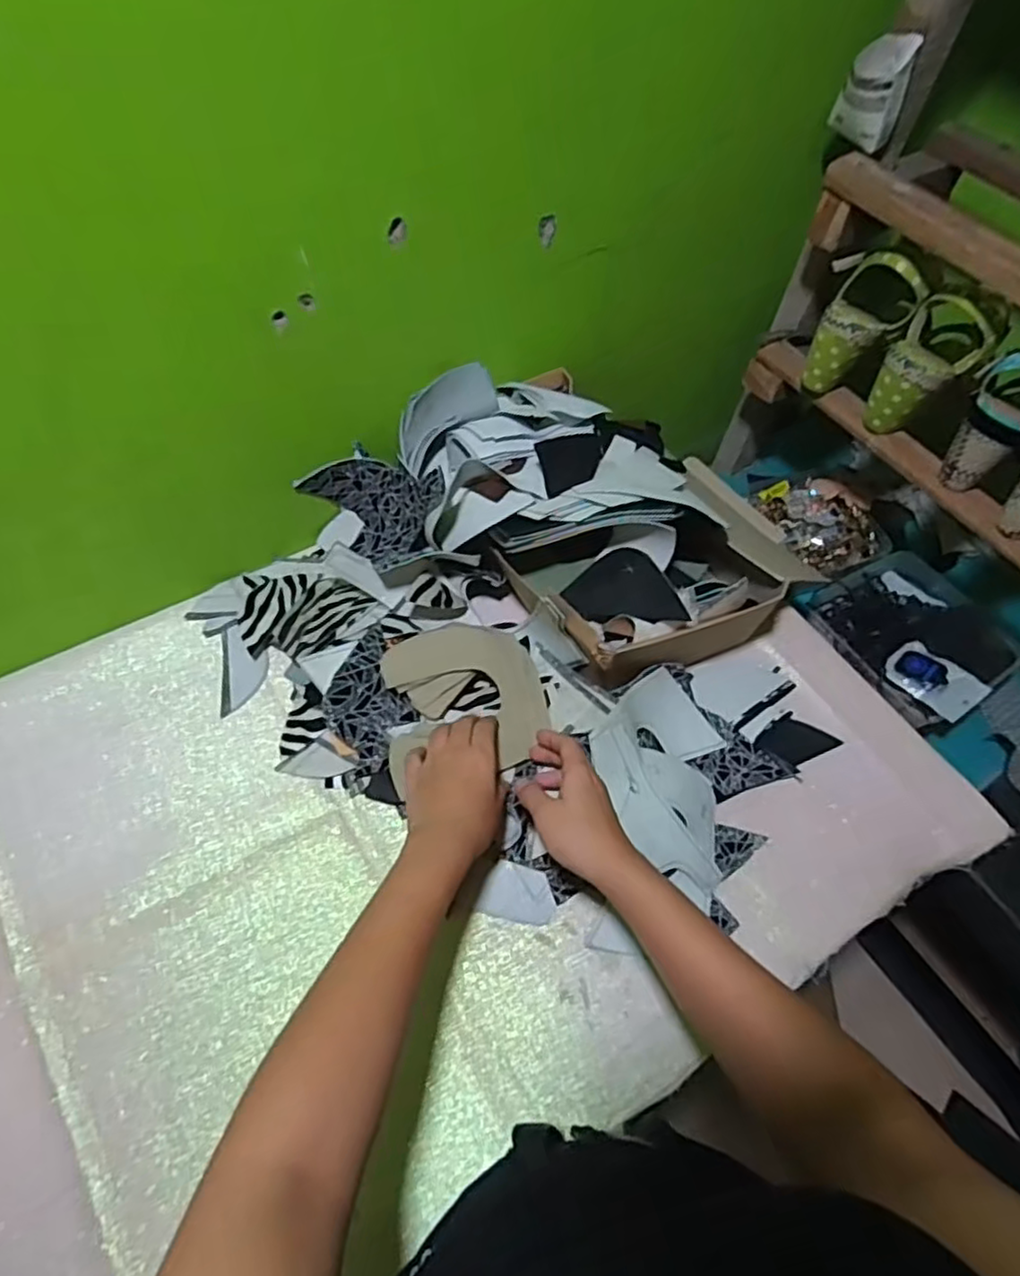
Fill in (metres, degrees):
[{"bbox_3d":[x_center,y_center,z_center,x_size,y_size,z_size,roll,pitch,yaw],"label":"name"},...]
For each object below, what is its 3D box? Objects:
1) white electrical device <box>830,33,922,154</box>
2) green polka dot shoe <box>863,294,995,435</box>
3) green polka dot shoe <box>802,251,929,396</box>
[{"bbox_3d":[0.338,-0.507,0.634,0.055,0.080,0.022,28,59,12],"label":"white electrical device"},{"bbox_3d":[0.419,-0.269,0.690,0.078,0.126,0.067,34,61,15],"label":"green polka dot shoe"},{"bbox_3d":[0.362,-0.329,0.723,0.072,0.142,0.078,-13,57,-41],"label":"green polka dot shoe"}]

